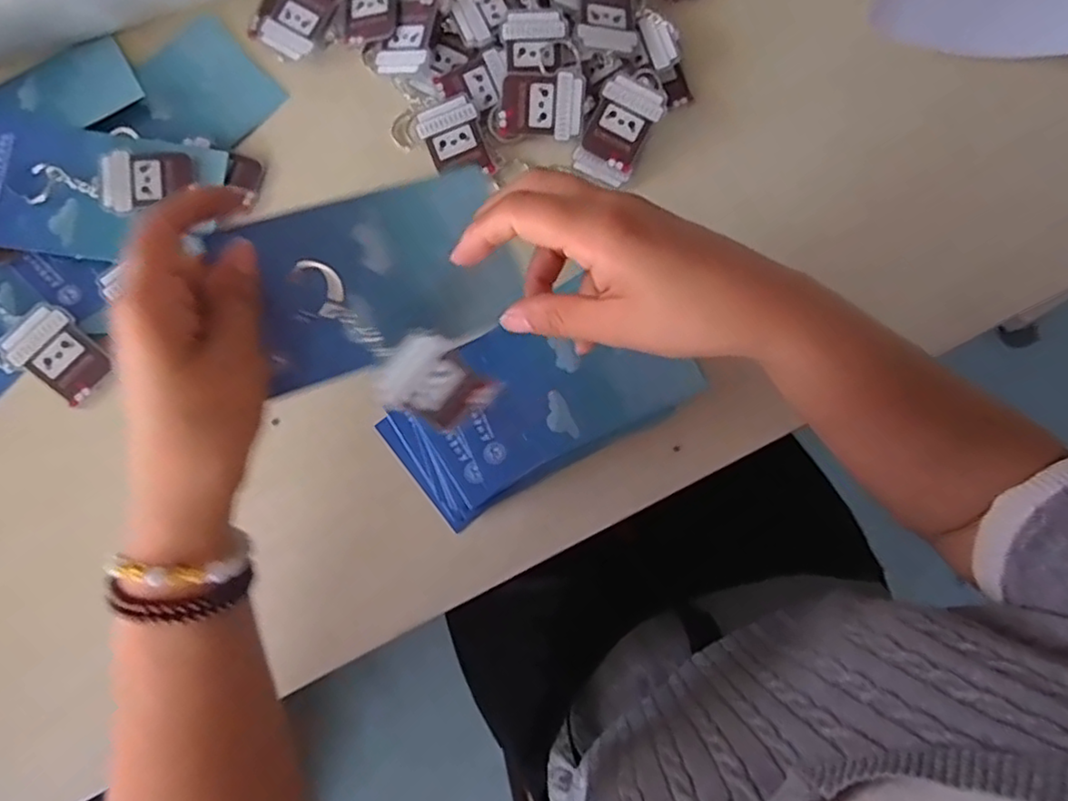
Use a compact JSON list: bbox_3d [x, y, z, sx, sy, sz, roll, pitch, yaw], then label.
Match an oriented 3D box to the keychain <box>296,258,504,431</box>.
[{"bbox_3d":[-0.063,-0.021,0.299,0.103,0.016,0.038,40,80,-25],"label":"keychain"}]

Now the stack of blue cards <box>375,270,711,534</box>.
[{"bbox_3d":[0.003,0.000,0.371,0.168,0.032,0.082,-28,81,-5],"label":"stack of blue cards"}]

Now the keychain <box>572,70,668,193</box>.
[{"bbox_3d":[0.054,-0.169,0.401,0.038,0.011,0.065,24,98,2],"label":"keychain"}]

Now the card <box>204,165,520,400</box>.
[{"bbox_3d":[-0.068,-0.059,0.300,0.123,0.006,0.078,-21,86,-21],"label":"card"}]

